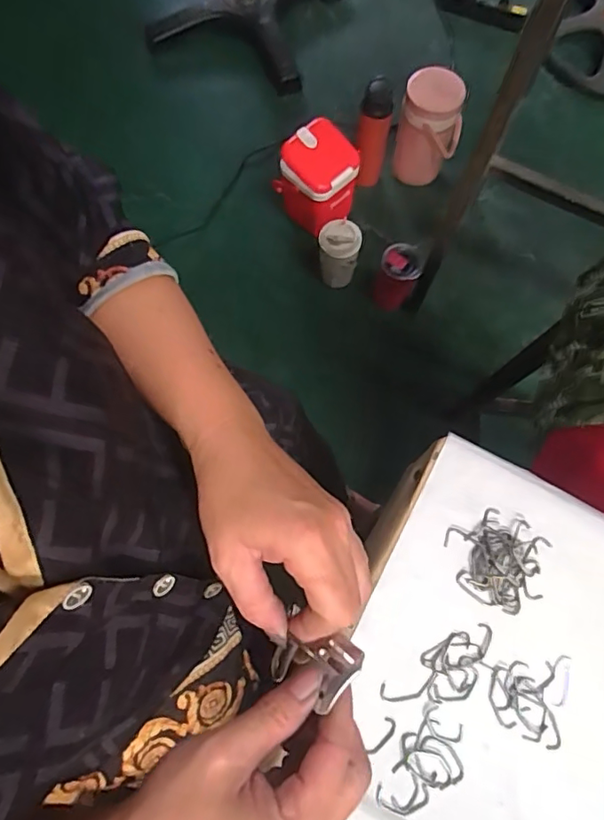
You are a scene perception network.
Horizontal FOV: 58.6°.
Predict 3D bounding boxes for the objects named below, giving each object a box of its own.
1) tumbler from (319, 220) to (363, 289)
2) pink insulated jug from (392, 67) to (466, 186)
[{"bbox_3d":[0.084,-0.366,1.262,0.091,0.125,0.096,0,72,-1],"label":"tumbler"},{"bbox_3d":[0.314,-0.694,1.333,0.153,0.255,0.140,18,74,4],"label":"pink insulated jug"}]

